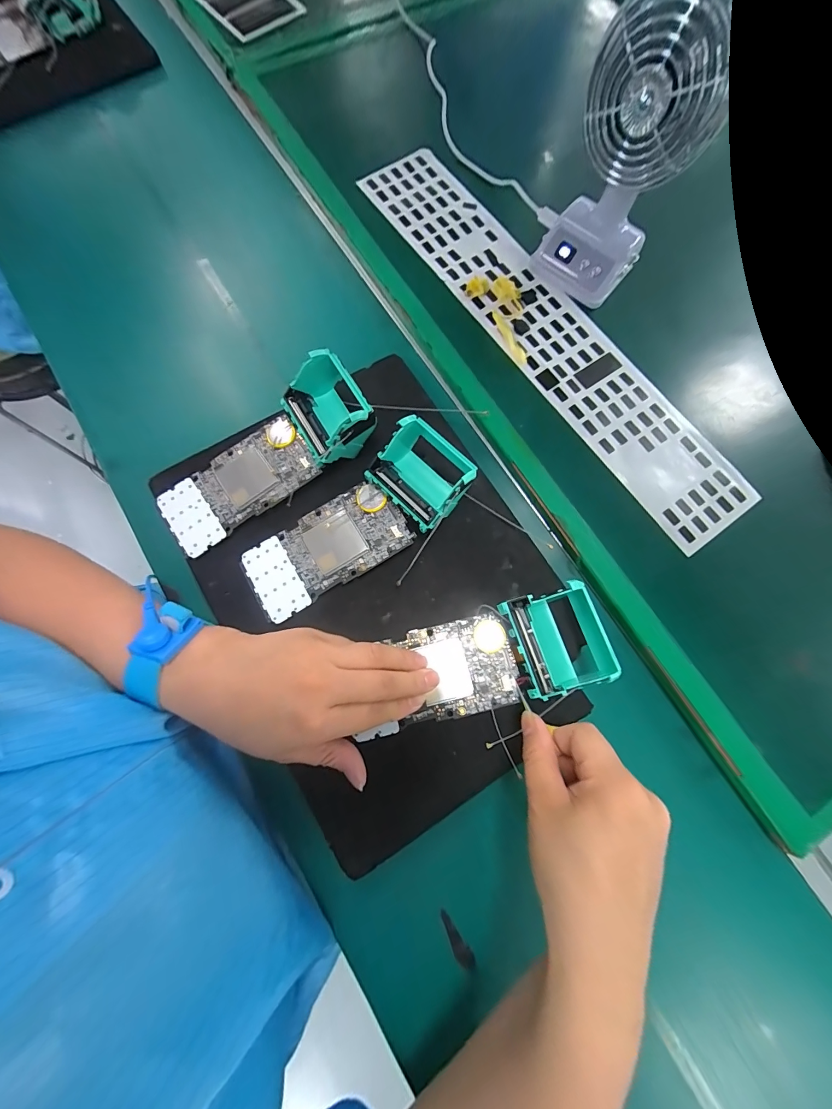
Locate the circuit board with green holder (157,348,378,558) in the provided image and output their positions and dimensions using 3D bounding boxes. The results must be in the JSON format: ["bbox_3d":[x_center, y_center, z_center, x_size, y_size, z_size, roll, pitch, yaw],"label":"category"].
[{"bbox_3d":[-0.121,-0.080,0.291,0.186,0.040,0.069,-35,82,-7],"label":"circuit board with green holder"}]

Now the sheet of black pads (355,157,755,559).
[{"bbox_3d":[0.119,-0.207,0.341,0.090,0.006,0.459,-37,82,-7],"label":"sheet of black pads"}]

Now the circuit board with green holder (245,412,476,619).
[{"bbox_3d":[-0.046,-0.025,0.281,0.184,0.046,0.069,-35,82,-7],"label":"circuit board with green holder"}]

